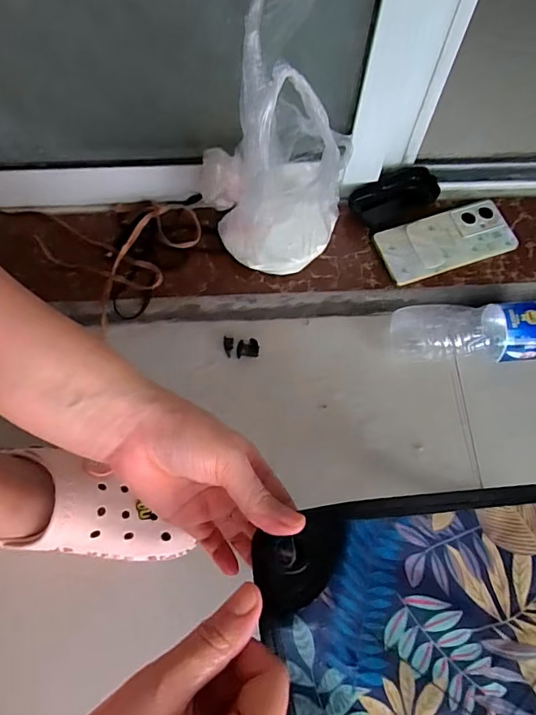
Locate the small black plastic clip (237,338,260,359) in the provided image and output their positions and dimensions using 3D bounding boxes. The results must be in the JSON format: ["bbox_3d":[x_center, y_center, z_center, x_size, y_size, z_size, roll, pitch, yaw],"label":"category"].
[{"bbox_3d":[-0.023,-0.010,0.552,0.025,0.012,0.018,-5,68,-3],"label":"small black plastic clip"}]

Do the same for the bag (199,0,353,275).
[{"bbox_3d":[0.014,-0.189,0.453,0.145,0.271,0.098,-4,68,-3],"label":"bag"}]

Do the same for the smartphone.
[{"bbox_3d":[0.211,-0.138,0.578,0.159,0.014,0.072,-19,70,-9],"label":"smartphone"}]

